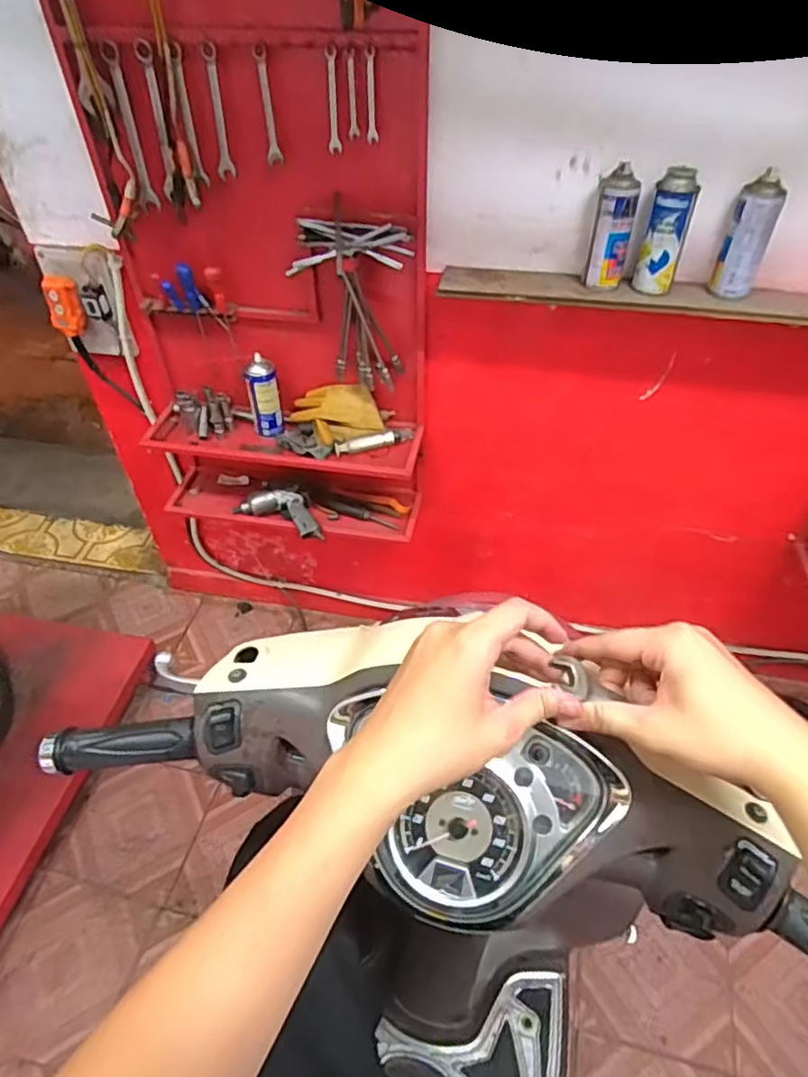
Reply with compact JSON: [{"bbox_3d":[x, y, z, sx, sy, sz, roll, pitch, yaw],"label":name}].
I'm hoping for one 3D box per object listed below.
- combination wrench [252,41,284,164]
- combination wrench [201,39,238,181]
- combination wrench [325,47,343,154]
[{"bbox_3d":[-0.210,-0.669,0.991,0.025,0.154,0.005,0,46,1],"label":"combination wrench"},{"bbox_3d":[-0.293,-0.666,1.003,0.029,0.179,0.012,5,47,6],"label":"combination wrench"},{"bbox_3d":[-0.107,-0.659,0.965,0.022,0.137,0.006,14,46,10],"label":"combination wrench"}]

